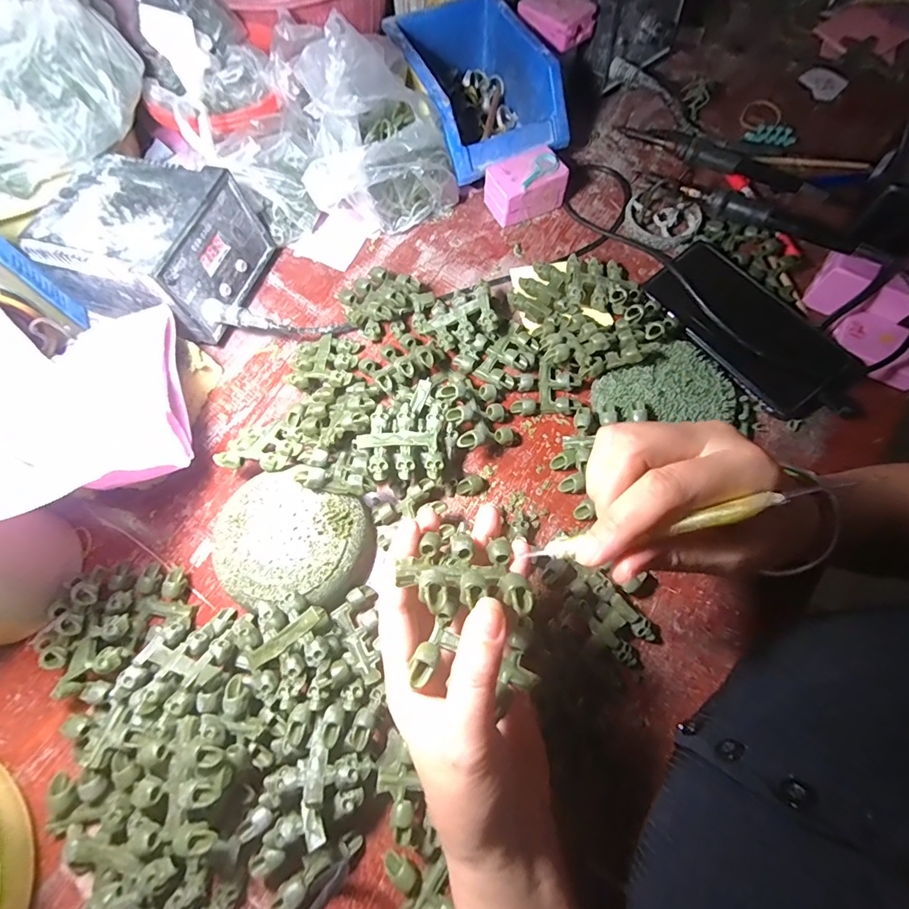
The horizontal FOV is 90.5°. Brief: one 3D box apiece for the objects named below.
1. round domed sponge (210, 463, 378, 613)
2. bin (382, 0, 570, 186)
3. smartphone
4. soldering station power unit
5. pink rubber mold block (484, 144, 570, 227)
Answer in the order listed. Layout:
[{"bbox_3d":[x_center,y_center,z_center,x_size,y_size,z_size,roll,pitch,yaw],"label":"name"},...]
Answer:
[{"bbox_3d":[-0.113,0.064,0.323,0.103,0.037,0.092,30,74,11],"label":"round domed sponge"},{"bbox_3d":[0.019,-0.376,0.461,0.135,0.077,0.206,-25,72,-7],"label":"bin"},{"bbox_3d":[0.247,-0.114,0.377,0.086,0.008,0.161,-37,74,-11],"label":"smartphone"},{"bbox_3d":[-0.253,-0.177,0.387,0.134,0.092,0.116,19,72,8],"label":"soldering station power unit"},{"bbox_3d":[0.069,-0.259,0.437,0.067,0.041,0.049,-29,72,-9],"label":"pink rubber mold block"}]

